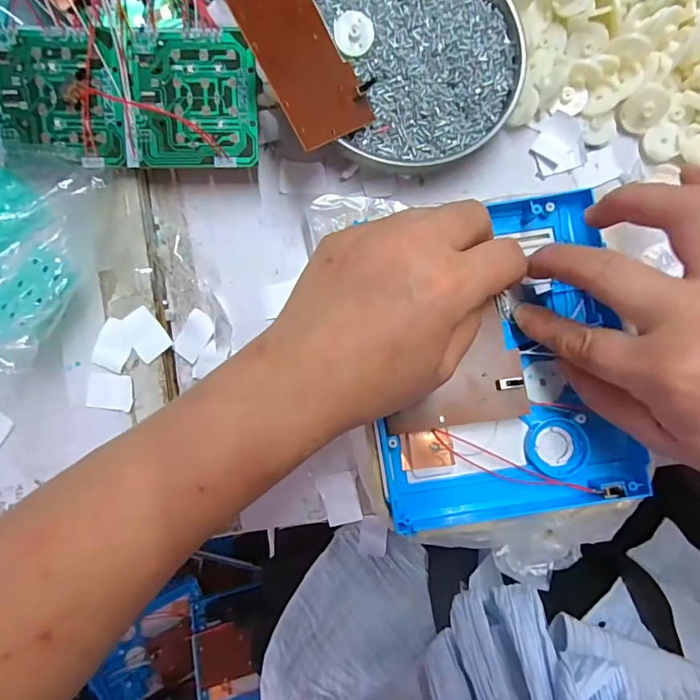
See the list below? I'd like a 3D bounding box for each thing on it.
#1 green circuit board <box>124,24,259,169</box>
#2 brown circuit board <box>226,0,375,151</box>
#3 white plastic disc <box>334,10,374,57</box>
[{"bbox_3d":[-0.087,-0.139,0.261,0.068,0.005,0.071,-2,89,1],"label":"green circuit board"},{"bbox_3d":[-0.021,-0.148,0.247,0.004,0.071,0.071,-13,116,41],"label":"brown circuit board"},{"bbox_3d":[0.003,-0.187,0.278,0.023,0.006,0.023,0,89,1],"label":"white plastic disc"}]

